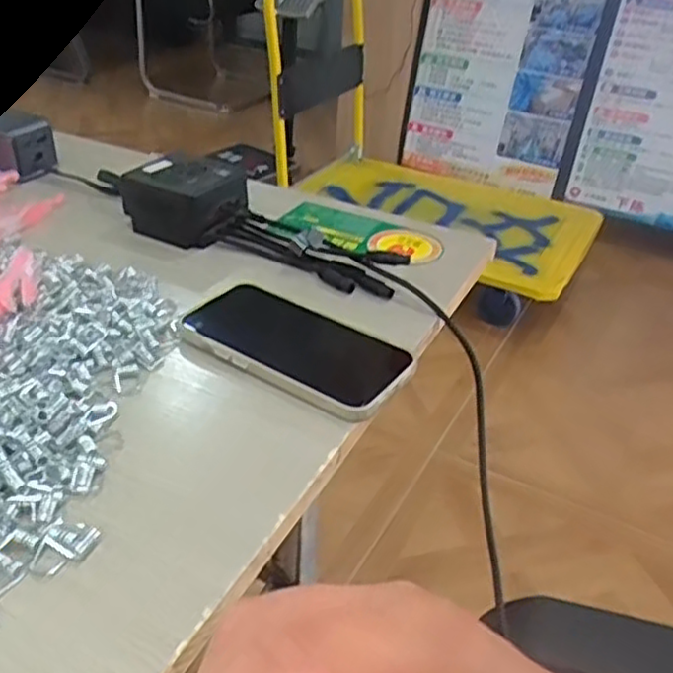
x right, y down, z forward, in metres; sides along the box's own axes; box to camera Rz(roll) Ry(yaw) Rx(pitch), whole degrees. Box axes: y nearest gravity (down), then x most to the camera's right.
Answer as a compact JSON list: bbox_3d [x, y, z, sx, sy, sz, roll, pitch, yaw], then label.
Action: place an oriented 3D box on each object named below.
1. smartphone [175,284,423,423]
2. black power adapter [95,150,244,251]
[{"bbox_3d":[-0.026,0.005,0.458,0.148,0.011,0.082,24,38,27],"label":"smartphone"},{"bbox_3d":[-0.132,-0.118,0.595,0.107,0.054,0.066,17,36,19],"label":"black power adapter"}]

